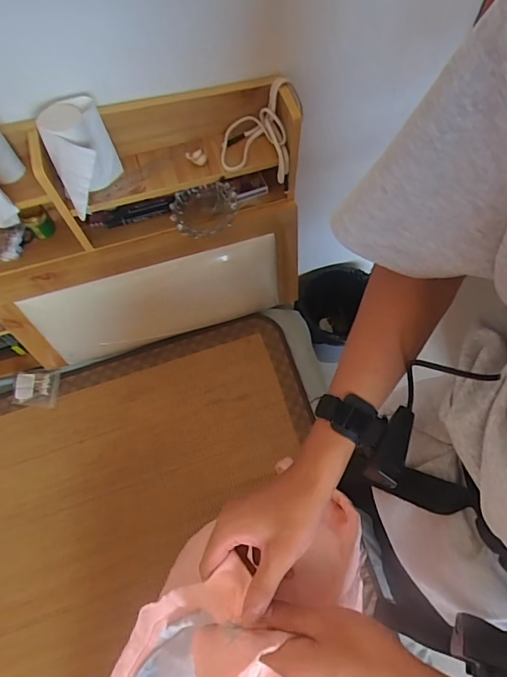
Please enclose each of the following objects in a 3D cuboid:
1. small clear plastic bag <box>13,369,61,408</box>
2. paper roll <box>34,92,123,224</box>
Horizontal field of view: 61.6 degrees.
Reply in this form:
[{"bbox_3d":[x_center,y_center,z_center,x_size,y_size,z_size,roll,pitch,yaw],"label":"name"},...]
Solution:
[{"bbox_3d":[-0.515,0.117,1.009,0.103,0.026,0.085,-2,67,2],"label":"small clear plastic bag"},{"bbox_3d":[-0.265,-0.283,0.671,0.098,0.129,0.085,-24,68,-8],"label":"paper roll"}]

